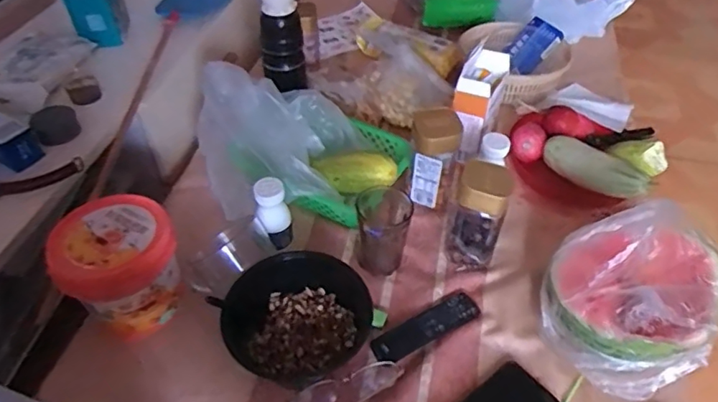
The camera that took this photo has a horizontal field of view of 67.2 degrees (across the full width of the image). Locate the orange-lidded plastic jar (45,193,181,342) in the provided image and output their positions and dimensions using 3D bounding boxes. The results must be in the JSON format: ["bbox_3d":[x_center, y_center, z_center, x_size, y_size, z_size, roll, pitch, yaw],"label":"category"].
[{"bbox_3d":[-0.282,0.078,0.653,0.122,0.120,0.129,1,46,-1],"label":"orange-lidded plastic jar"}]

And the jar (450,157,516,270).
[{"bbox_3d":[0.164,0.017,0.724,0.060,0.140,0.079,20,49,17],"label":"jar"}]

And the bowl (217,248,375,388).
[{"bbox_3d":[-0.073,0.141,0.654,0.169,0.071,0.151,10,47,9],"label":"bowl"}]

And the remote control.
[{"bbox_3d":[0.085,0.155,0.675,0.152,0.020,0.043,-24,51,-22],"label":"remote control"}]

